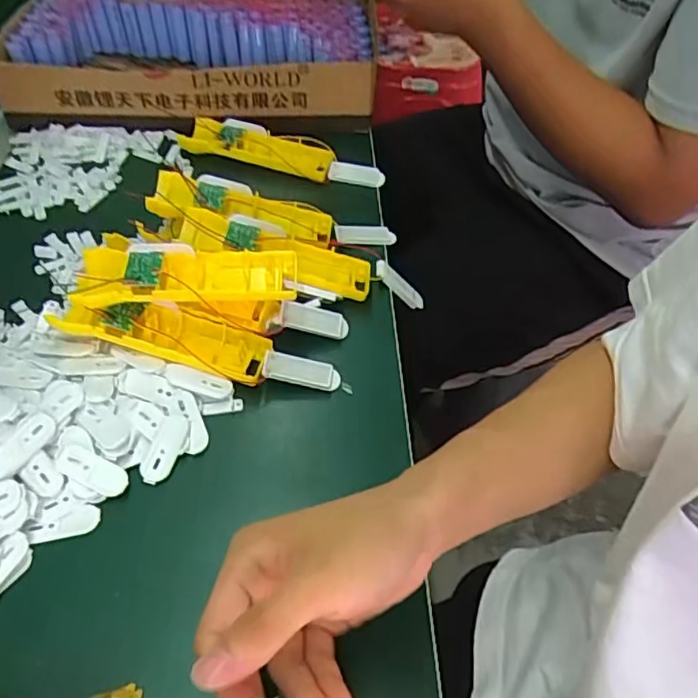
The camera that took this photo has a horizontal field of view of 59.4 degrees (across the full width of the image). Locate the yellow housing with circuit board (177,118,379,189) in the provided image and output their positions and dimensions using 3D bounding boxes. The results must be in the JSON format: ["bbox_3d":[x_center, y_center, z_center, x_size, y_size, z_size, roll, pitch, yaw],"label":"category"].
[{"bbox_3d":[-0.070,-0.207,0.642,0.208,0.034,0.041,10,49,8],"label":"yellow housing with circuit board"}]

